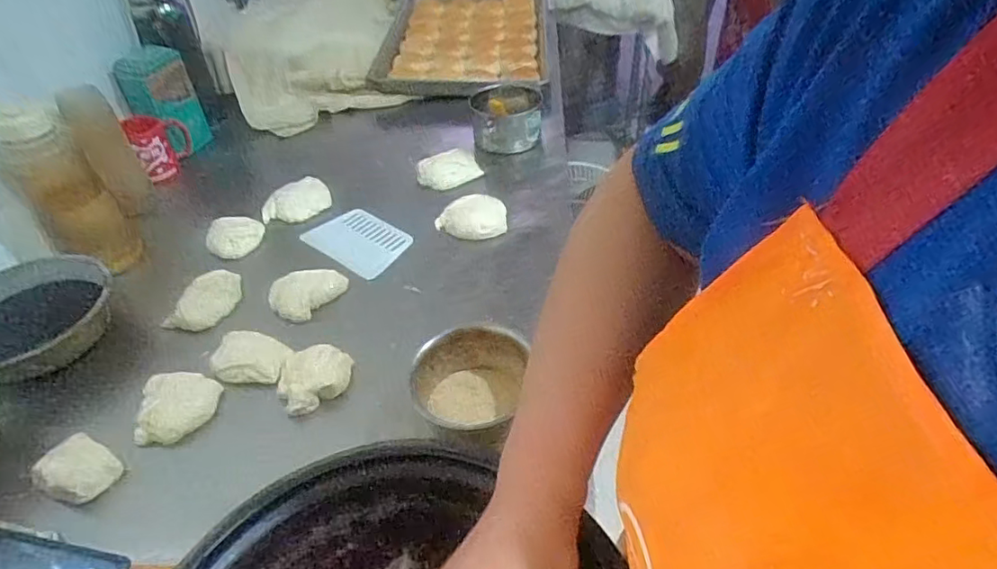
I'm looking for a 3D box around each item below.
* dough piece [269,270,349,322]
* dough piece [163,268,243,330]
[{"bbox_3d":[-0.240,0.006,0.712,0.053,0.036,0.092,30,53,31],"label":"dough piece"},{"bbox_3d":[-0.362,0.015,0.702,0.056,0.035,0.097,14,46,19],"label":"dough piece"}]

